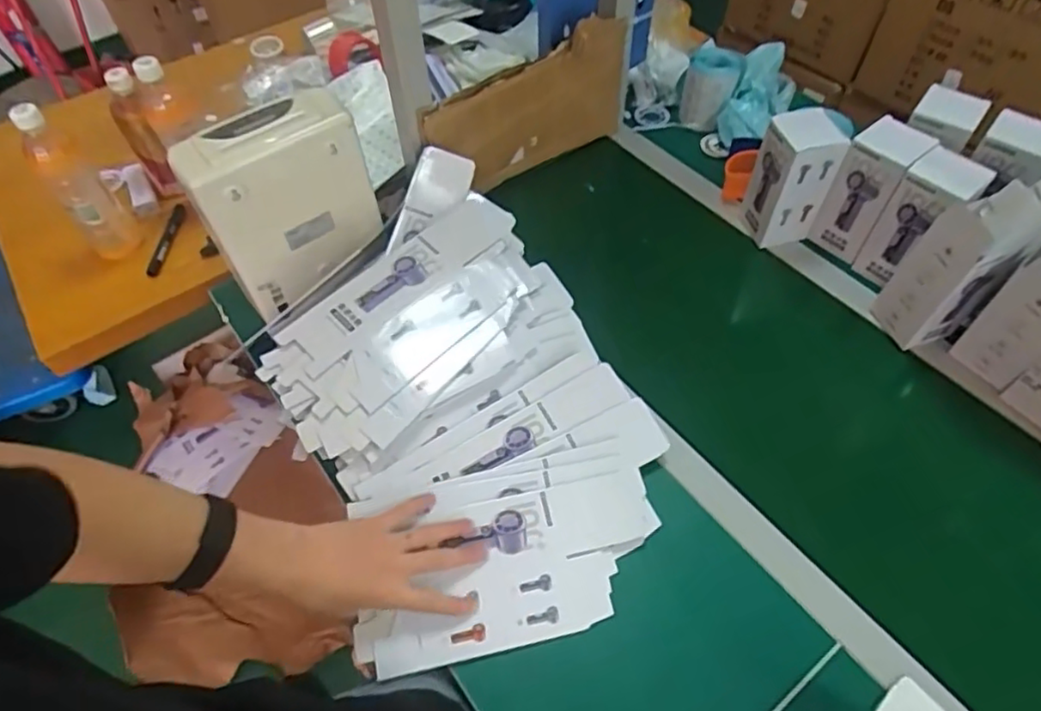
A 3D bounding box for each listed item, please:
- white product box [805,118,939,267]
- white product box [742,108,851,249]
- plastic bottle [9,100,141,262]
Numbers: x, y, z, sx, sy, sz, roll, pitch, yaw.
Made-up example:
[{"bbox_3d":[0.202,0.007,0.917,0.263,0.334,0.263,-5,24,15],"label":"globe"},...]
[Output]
[{"bbox_3d":[0.443,-0.206,0.820,0.075,0.164,0.058,36,64,25],"label":"white product box"},{"bbox_3d":[0.355,-0.231,0.843,0.077,0.161,0.077,-12,55,-5],"label":"white product box"},{"bbox_3d":[-0.571,-0.215,0.823,0.061,0.209,0.070,-36,61,-21],"label":"plastic bottle"}]

